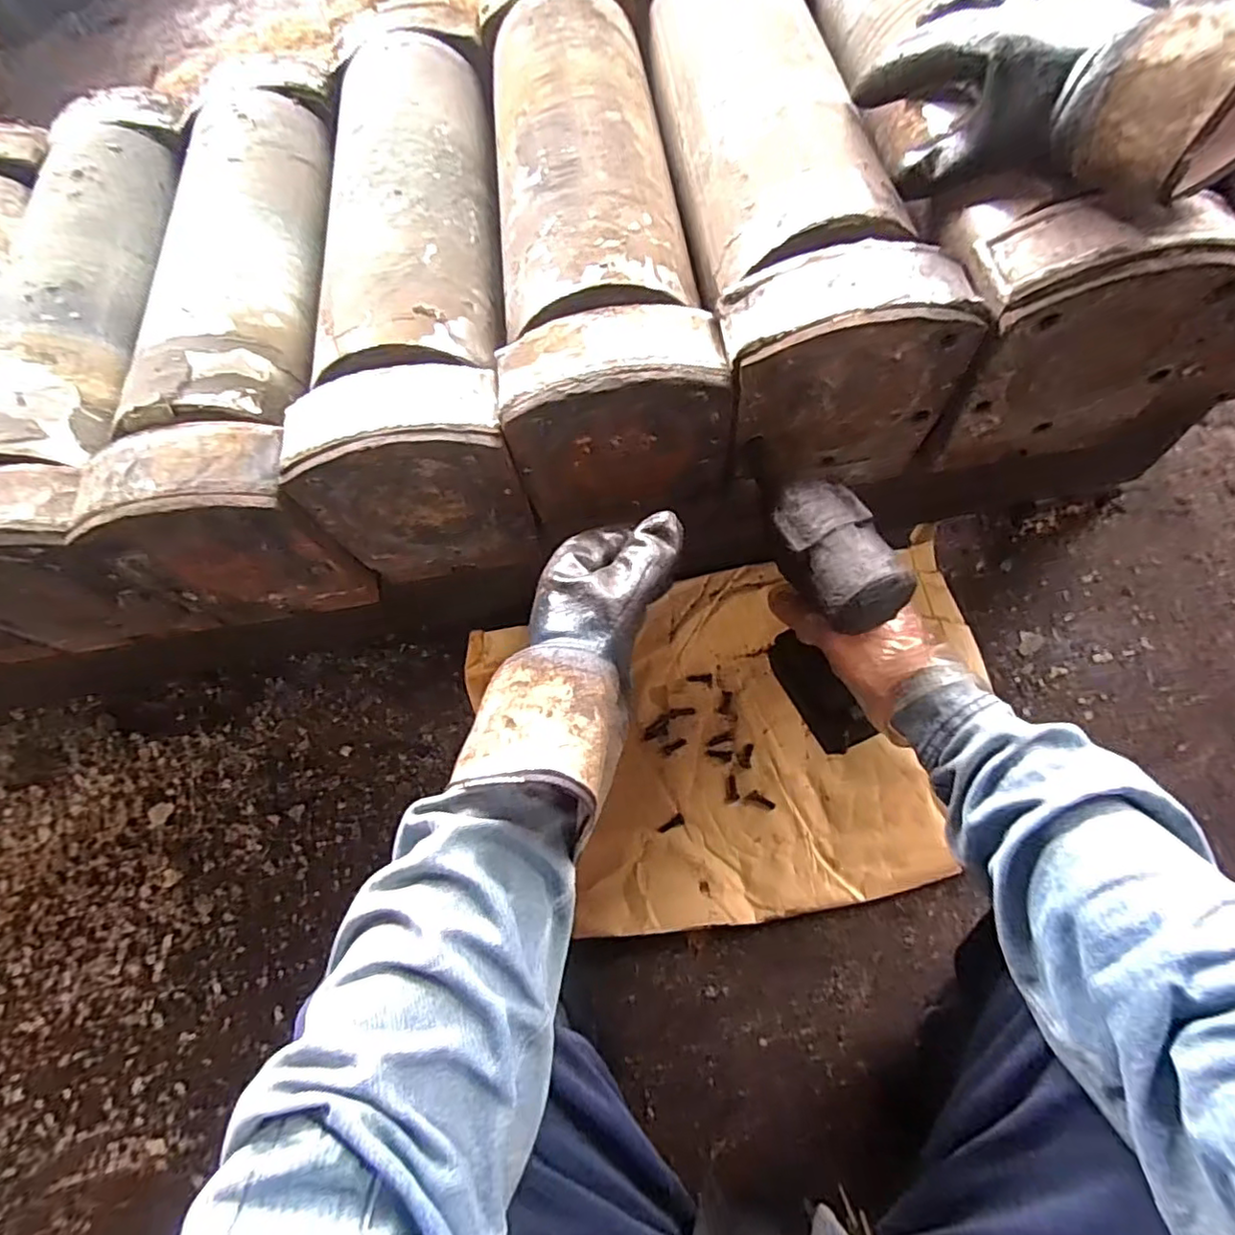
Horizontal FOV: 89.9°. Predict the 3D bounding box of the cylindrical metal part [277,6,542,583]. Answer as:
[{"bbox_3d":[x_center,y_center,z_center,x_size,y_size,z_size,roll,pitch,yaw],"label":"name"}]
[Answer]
[{"bbox_3d":[-0.181,-0.325,0.578,0.160,0.163,0.548,-10,67,6],"label":"cylindrical metal part"}]

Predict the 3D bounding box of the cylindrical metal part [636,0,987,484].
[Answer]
[{"bbox_3d":[0.133,-0.410,0.546,0.162,0.139,0.566,-9,68,6],"label":"cylindrical metal part"}]

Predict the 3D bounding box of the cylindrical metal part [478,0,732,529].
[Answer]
[{"bbox_3d":[-0.027,-0.370,0.566,0.158,0.158,0.564,-10,68,6],"label":"cylindrical metal part"}]

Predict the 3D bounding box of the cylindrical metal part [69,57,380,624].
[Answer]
[{"bbox_3d":[-0.328,-0.293,0.588,0.153,0.161,0.563,-9,68,6],"label":"cylindrical metal part"}]

